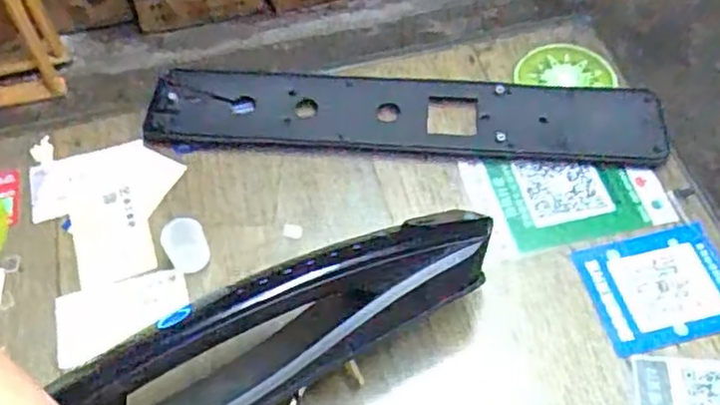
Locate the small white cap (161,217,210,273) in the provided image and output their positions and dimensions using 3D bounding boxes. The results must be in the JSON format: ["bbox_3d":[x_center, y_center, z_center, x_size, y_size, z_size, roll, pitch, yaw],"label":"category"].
[{"bbox_3d":[-0.122,0.032,0.492,0.029,0.033,0.028,-1,56,1],"label":"small white cap"}]

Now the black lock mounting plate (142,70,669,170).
[{"bbox_3d":[0.035,-0.073,0.566,0.412,0.009,0.080,3,56,3],"label":"black lock mounting plate"}]

